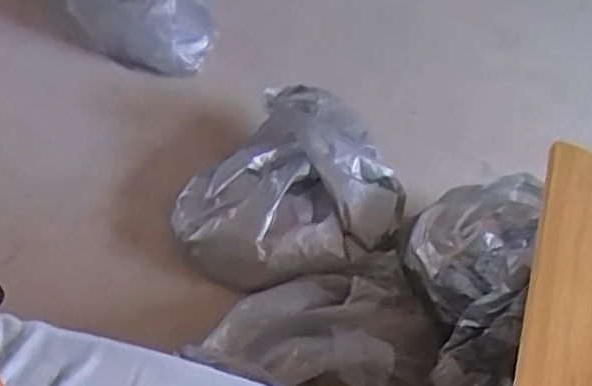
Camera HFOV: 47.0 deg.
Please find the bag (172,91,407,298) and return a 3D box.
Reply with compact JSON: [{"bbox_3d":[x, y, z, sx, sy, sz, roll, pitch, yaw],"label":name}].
[{"bbox_3d":[0.004,-0.009,1.337,0.385,0.203,0.455,39,48,24],"label":"bag"}]

